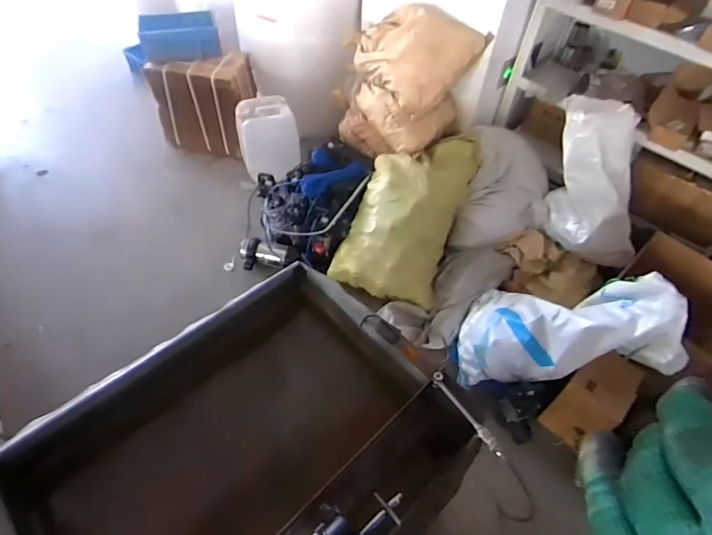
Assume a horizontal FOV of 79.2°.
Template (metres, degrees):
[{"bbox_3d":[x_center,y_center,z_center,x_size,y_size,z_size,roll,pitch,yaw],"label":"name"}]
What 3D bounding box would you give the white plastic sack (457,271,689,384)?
[{"bbox_3d":[0.643,0.176,1.407,0.702,0.216,0.330,-17,38,38],"label":"white plastic sack"}]

